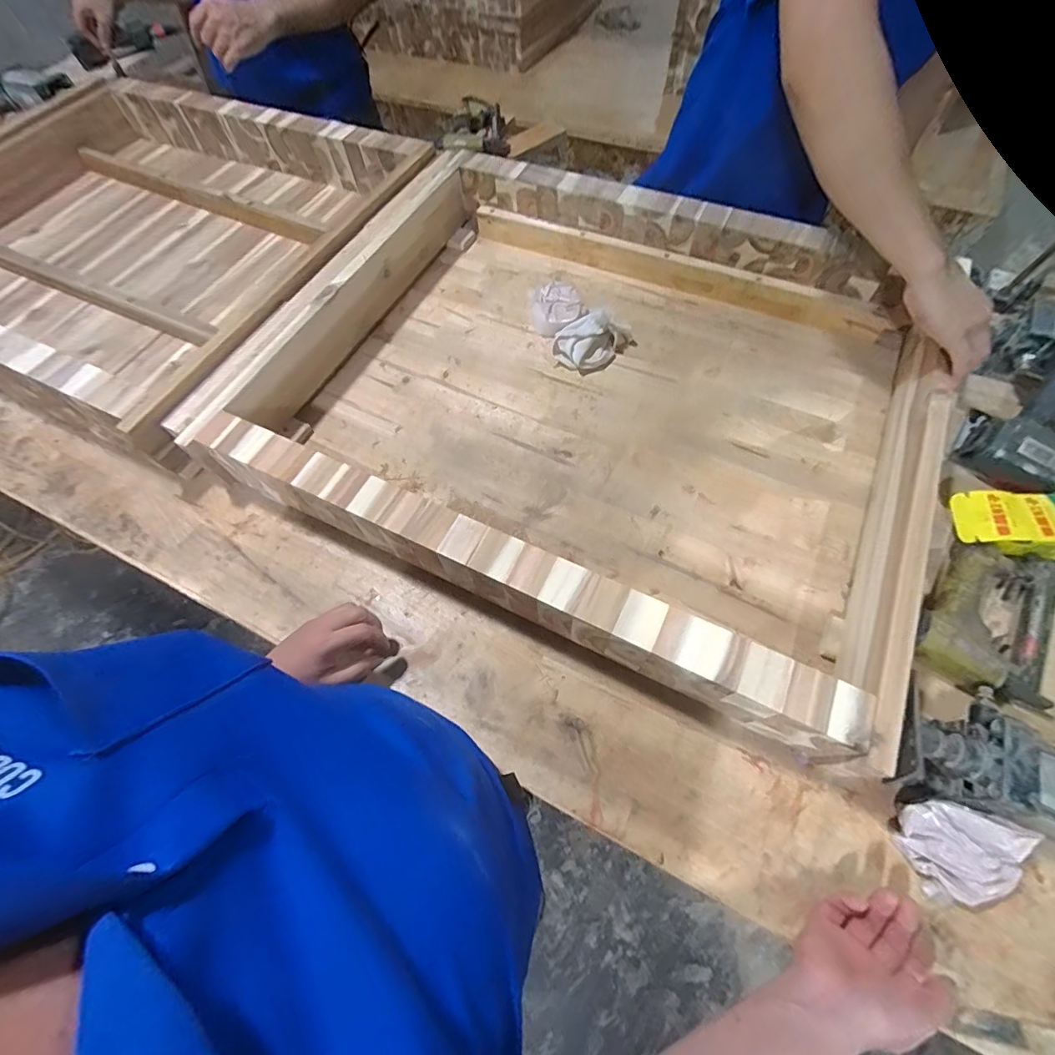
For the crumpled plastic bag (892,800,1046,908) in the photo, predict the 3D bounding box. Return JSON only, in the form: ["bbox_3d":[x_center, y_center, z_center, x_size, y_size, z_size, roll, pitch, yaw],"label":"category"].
[{"bbox_3d":[0.387,0.293,0.431,0.085,0.019,0.090,26,82,27],"label":"crumpled plastic bag"}]

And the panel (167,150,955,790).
[{"bbox_3d":[0.074,-0.206,0.669,0.830,0.109,0.676,23,66,14],"label":"panel"}]

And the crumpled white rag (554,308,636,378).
[{"bbox_3d":[0.106,-0.291,0.743,0.129,0.054,0.081,-11,63,-2],"label":"crumpled white rag"}]

